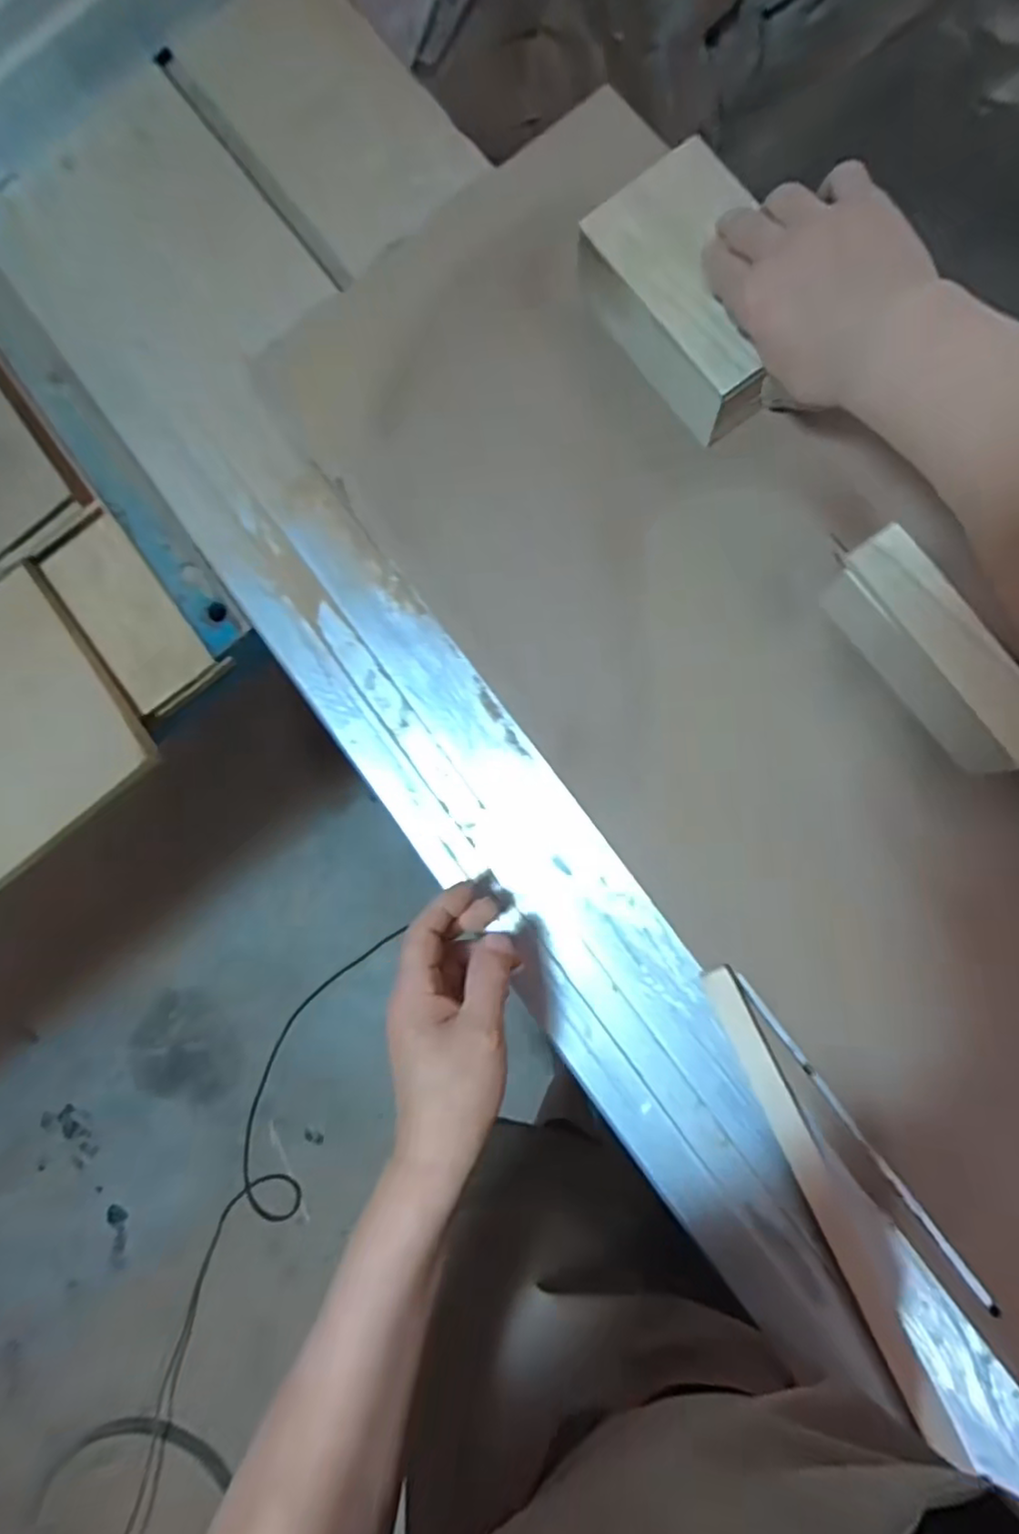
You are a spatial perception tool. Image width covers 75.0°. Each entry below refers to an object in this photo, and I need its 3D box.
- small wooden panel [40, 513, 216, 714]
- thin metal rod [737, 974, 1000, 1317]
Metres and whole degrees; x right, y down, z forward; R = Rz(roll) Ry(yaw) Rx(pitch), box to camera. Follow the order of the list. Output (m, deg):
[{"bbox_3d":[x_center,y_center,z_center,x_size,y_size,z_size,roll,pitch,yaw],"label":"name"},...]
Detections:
[{"bbox_3d":[-0.312,-0.126,0.530,0.067,0.010,0.148,-37,84,2],"label":"small wooden panel"},{"bbox_3d":[0.238,0.251,0.449,0.008,0.012,0.258,-37,84,2],"label":"thin metal rod"}]

